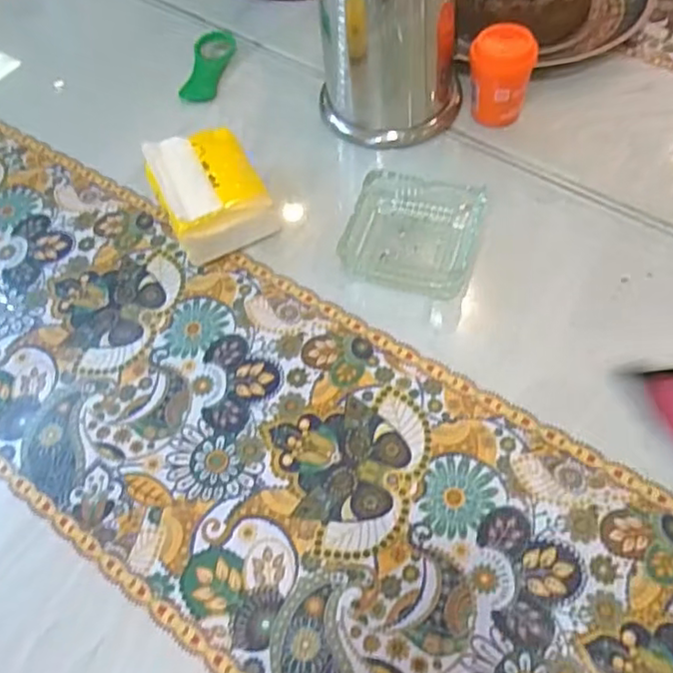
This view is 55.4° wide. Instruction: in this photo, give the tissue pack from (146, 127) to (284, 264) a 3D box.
[{"bbox_3d":[-0.111,-0.123,0.568,0.093,0.064,0.111,-26,59,-12],"label":"tissue pack"}]

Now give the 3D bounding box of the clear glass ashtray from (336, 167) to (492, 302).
[{"bbox_3d":[0.070,-0.094,0.554,0.110,0.033,0.120,13,59,13],"label":"clear glass ashtray"}]

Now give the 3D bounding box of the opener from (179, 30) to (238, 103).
[{"bbox_3d":[-0.142,-0.297,0.705,0.040,0.018,0.104,8,58,10],"label":"opener"}]

